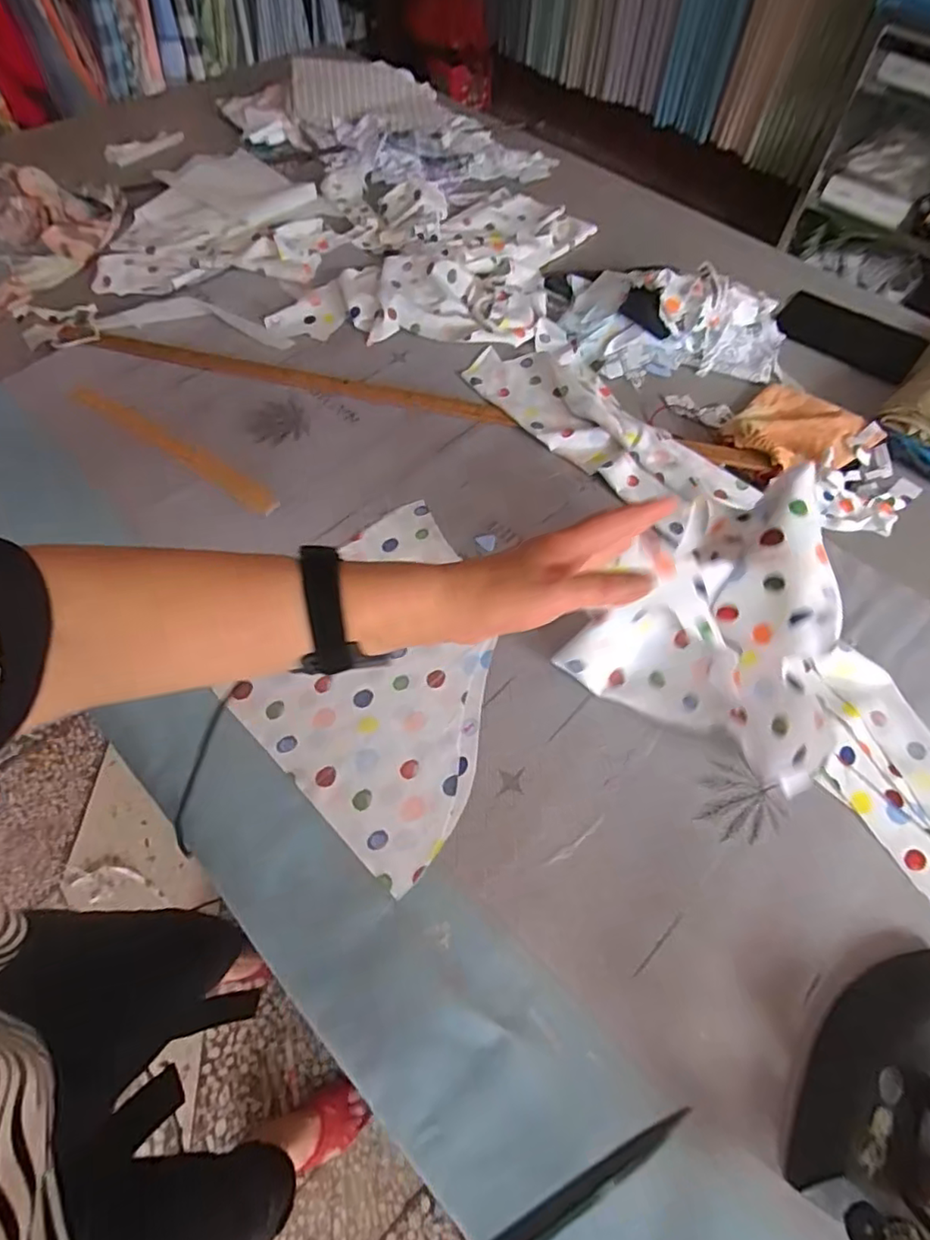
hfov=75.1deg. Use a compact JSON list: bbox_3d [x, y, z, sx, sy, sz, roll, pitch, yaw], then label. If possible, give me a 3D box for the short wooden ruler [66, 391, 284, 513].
[{"bbox_3d":[-0.364,-0.217,0.753,0.341,0.007,0.034,31,59,16],"label":"short wooden ruler"}]

